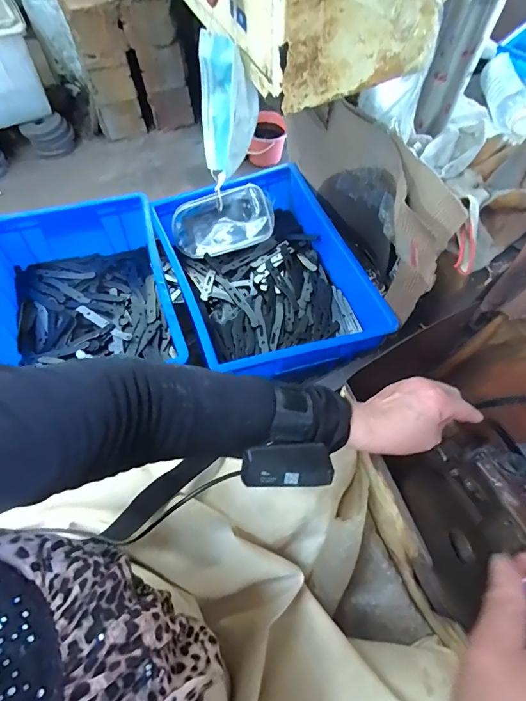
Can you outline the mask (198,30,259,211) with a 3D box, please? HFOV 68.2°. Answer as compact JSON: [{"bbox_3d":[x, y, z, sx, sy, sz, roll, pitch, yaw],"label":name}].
[{"bbox_3d":[-0.044,-0.294,0.498,0.068,0.163,0.094,-7,63,-4],"label":"mask"}]

